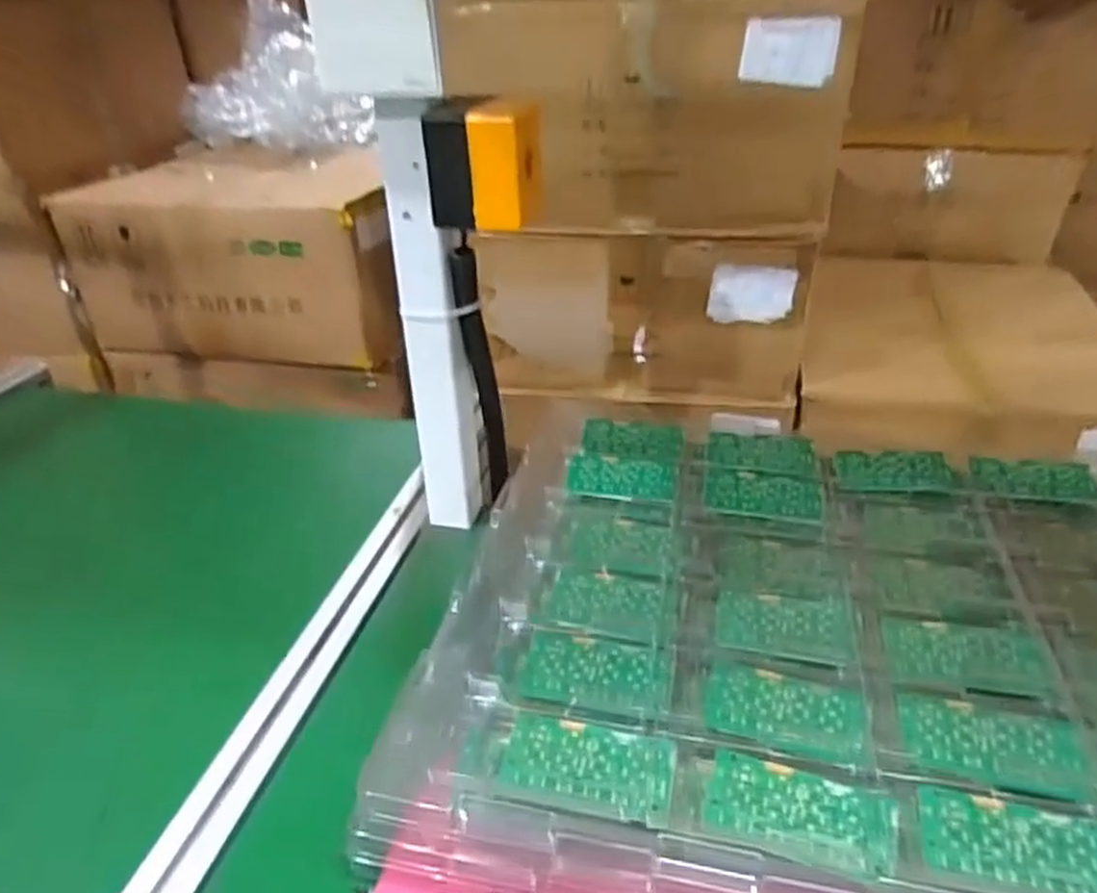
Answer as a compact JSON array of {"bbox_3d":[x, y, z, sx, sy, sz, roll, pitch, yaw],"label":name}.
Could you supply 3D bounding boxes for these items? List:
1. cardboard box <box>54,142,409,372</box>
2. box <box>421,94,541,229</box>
[{"bbox_3d":[-0.507,-0.369,1.402,0.502,0.261,0.459,2,34,6],"label":"cardboard box"},{"bbox_3d":[-0.043,-0.197,0.531,0.075,0.081,0.055,-1,33,1],"label":"box"}]

